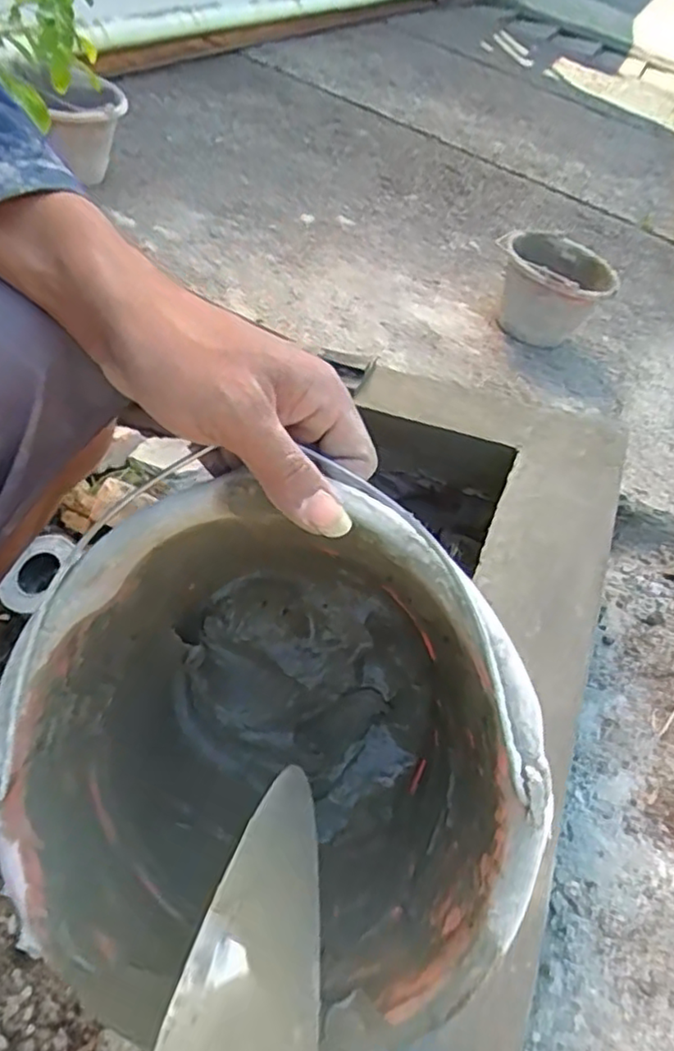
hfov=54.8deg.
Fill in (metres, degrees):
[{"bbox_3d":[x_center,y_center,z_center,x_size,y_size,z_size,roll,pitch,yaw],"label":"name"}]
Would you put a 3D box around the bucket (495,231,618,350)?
[{"bbox_3d":[0.455,-0.513,1.426,0.243,0.179,0.270,14,42,4],"label":"bucket"}]

